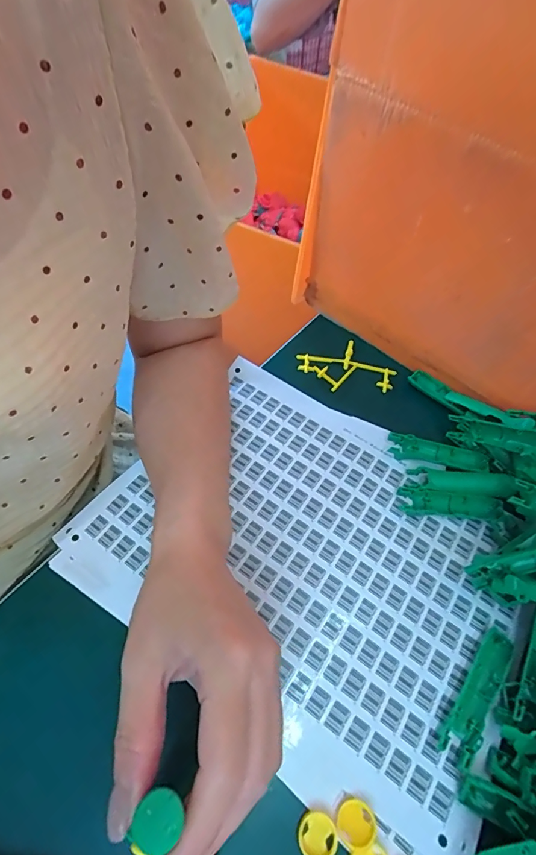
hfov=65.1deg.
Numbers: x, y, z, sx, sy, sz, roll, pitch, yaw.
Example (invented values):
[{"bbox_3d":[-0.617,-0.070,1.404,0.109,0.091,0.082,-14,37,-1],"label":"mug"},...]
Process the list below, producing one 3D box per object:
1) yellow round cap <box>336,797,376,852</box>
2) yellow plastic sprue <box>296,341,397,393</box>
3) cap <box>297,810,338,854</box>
[{"bbox_3d":[0.046,0.204,0.217,0.019,0.004,0.019,2,57,-2],"label":"yellow round cap"},{"bbox_3d":[0.072,-0.059,0.385,0.088,0.012,0.053,13,58,5],"label":"yellow plastic sprue"},{"bbox_3d":[0.025,0.209,0.214,0.019,0.004,0.020,2,57,-2],"label":"cap"}]

